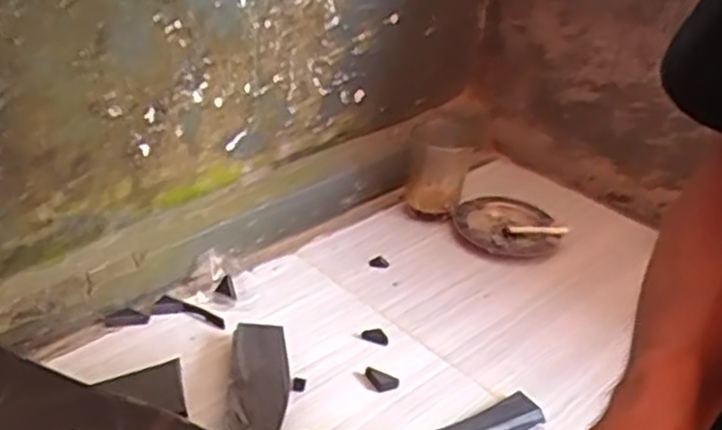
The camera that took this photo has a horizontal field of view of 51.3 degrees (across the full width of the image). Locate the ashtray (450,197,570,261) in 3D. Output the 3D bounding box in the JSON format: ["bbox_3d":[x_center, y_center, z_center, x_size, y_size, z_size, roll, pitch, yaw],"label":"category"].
[{"bbox_3d":[0.165,0.013,0.852,0.110,0.019,0.108,4,32,-3],"label":"ashtray"}]

